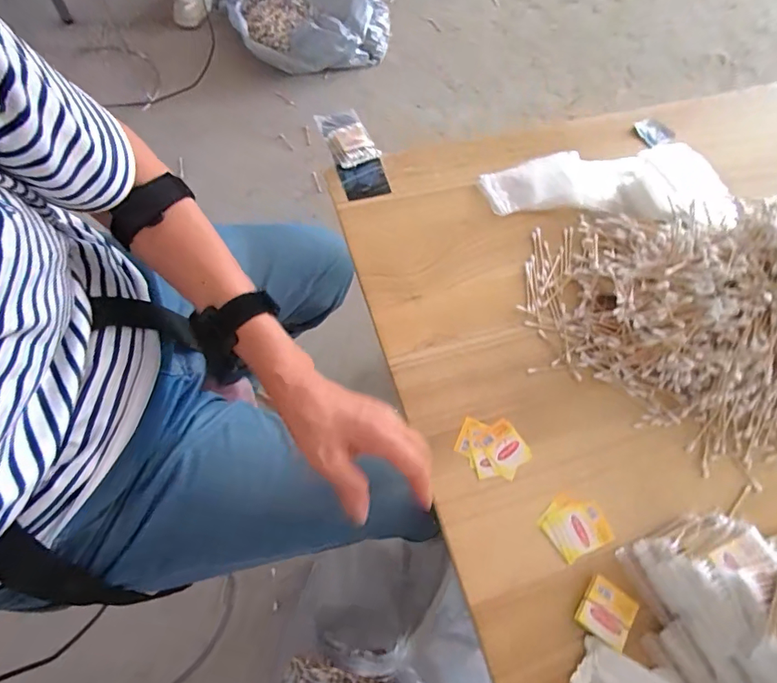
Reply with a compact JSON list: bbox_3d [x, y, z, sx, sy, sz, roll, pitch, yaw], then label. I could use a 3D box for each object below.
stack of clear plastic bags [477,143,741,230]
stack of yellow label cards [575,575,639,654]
[{"bbox_3d":[0.293,-0.223,0.593,0.323,0.043,0.142,8,65,0],"label":"stack of clear plastic bags"},{"bbox_3d":[0.192,0.239,0.385,0.041,0.016,0.044,34,68,12],"label":"stack of yellow label cards"}]

